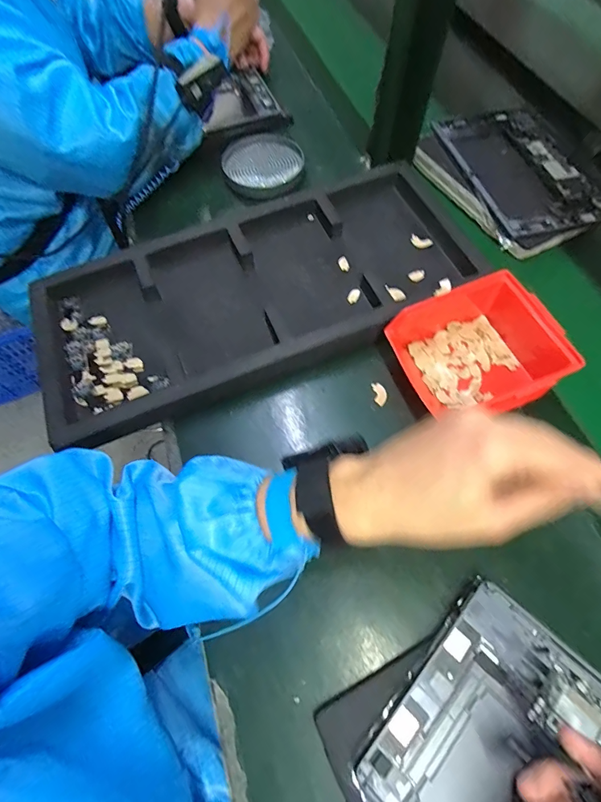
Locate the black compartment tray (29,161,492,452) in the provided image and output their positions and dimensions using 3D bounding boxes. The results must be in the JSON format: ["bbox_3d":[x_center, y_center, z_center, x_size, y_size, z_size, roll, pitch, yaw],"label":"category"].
[{"bbox_3d":[-0.048,-0.130,0.452,0.494,0.042,0.233,-21,65,-11],"label":"black compartment tray"}]

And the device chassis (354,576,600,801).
[{"bbox_3d":[0.185,0.274,0.257,0.255,0.017,0.164,39,69,17],"label":"device chassis"}]

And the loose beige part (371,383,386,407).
[{"bbox_3d":[0.083,-0.007,0.413,0.013,0.004,0.026,-4,63,-3],"label":"loose beige part"}]

